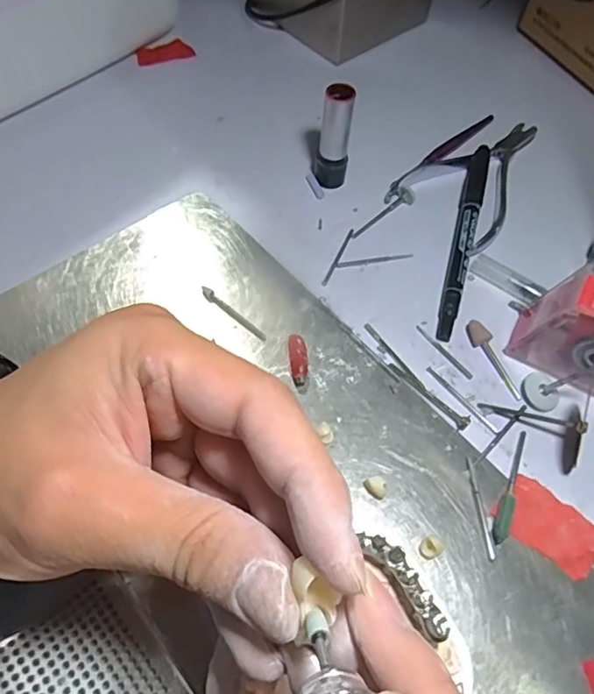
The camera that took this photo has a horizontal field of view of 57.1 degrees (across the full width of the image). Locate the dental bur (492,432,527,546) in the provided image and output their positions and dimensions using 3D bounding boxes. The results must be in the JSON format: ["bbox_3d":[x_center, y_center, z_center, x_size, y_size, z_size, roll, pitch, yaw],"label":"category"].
[{"bbox_3d":[0.094,0.060,0.241,0.006,0.004,0.054,21,60,10],"label":"dental bur"}]

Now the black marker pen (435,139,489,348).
[{"bbox_3d":[0.095,-0.064,0.310,0.012,0.011,0.138,16,60,7],"label":"black marker pen"}]

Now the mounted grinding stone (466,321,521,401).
[{"bbox_3d":[0.098,0.006,0.272,0.008,0.006,0.045,-18,61,-13],"label":"mounted grinding stone"}]

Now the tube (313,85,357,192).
[{"bbox_3d":[0.021,-0.118,0.311,0.019,0.060,0.014,4,59,-1],"label":"tube"}]

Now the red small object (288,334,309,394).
[{"bbox_3d":[0.001,0.008,0.266,0.009,0.004,0.030,-4,59,-5],"label":"red small object"}]

